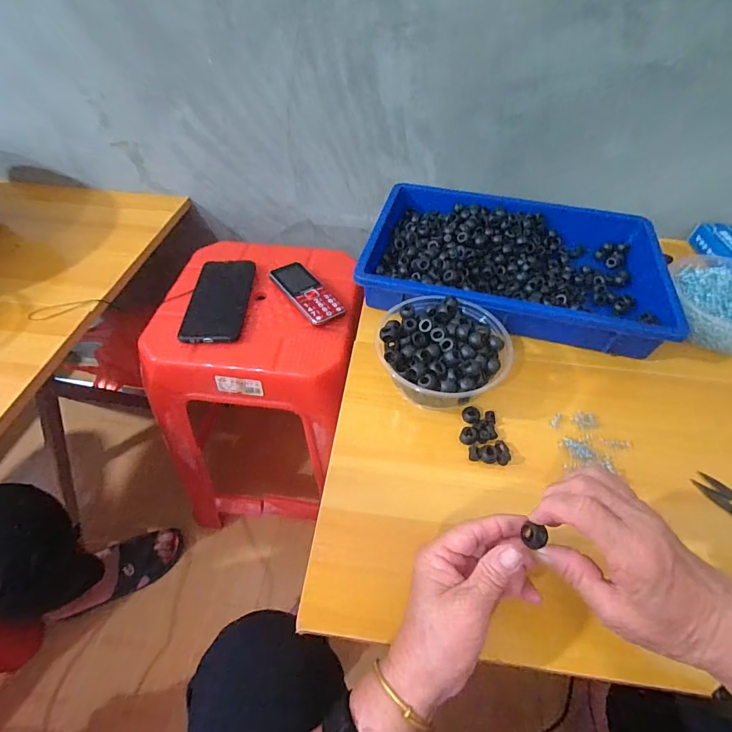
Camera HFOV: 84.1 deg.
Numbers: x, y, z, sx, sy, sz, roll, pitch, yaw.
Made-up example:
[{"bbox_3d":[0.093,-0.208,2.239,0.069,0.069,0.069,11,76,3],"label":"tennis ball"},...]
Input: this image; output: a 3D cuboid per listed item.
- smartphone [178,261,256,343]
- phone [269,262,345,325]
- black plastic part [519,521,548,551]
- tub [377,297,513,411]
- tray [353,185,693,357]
[{"bbox_3d":[-0.202,-0.094,0.562,0.077,0.016,0.156,-1,50,-2],"label":"smartphone"},{"bbox_3d":[-0.083,-0.104,0.568,0.050,0.013,0.124,-30,57,-24],"label":"phone"},{"bbox_3d":[0.114,0.114,0.274,0.016,0.010,0.015,-18,53,-16],"label":"black plastic part"},{"bbox_3d":[0.074,-0.011,0.425,0.127,0.063,0.126,1,50,-1],"label":"tub"},{"bbox_3d":[0.187,-0.135,0.534,0.359,0.058,0.247,11,51,8],"label":"tray"}]

